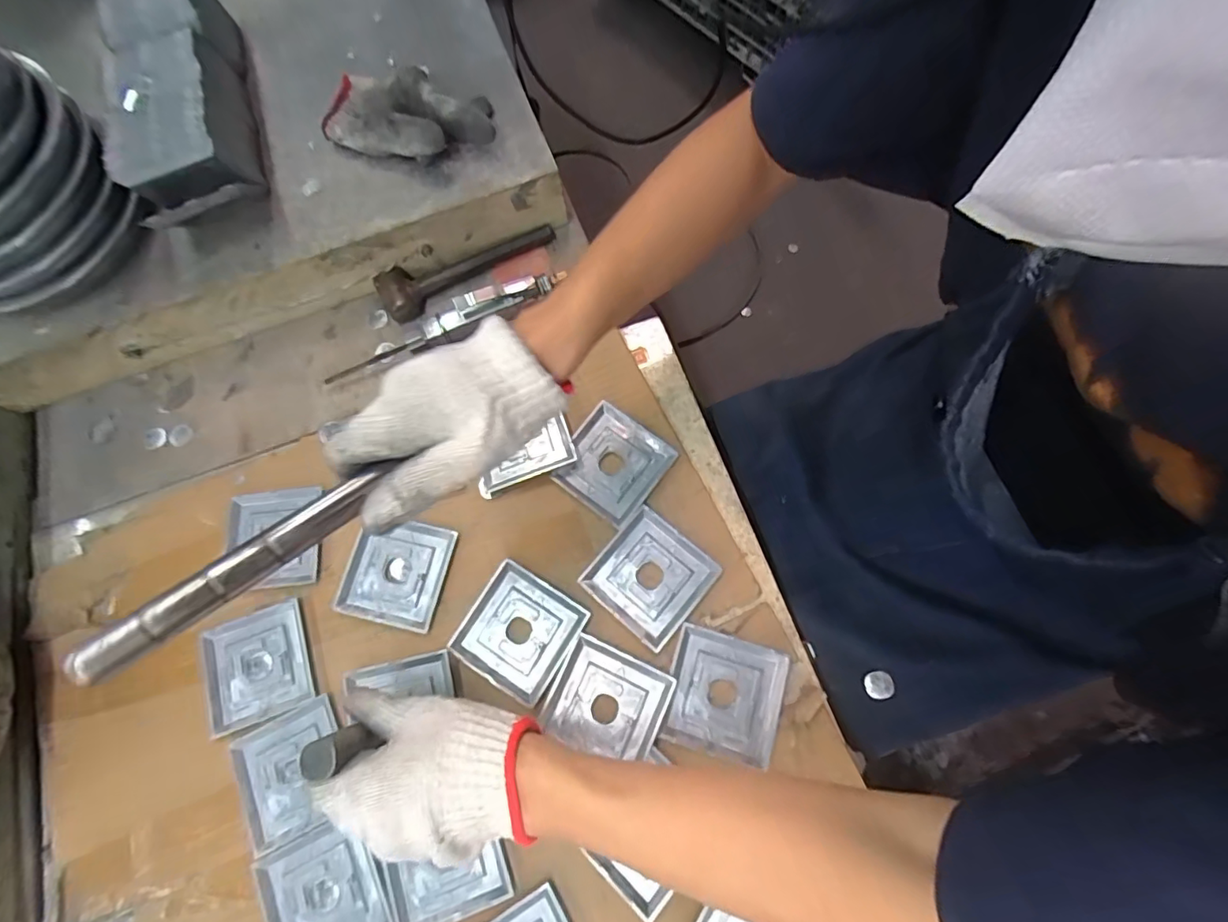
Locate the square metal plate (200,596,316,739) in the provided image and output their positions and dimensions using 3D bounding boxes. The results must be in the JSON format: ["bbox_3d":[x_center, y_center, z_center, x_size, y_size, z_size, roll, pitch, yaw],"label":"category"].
[{"bbox_3d":[-0.312,0.177,0.471,0.092,0.009,0.091,-22,73,-2],"label":"square metal plate"}]

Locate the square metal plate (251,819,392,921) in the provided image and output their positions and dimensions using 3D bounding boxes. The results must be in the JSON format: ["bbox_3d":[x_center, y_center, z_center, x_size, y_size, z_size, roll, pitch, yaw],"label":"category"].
[{"bbox_3d":[-0.226,0.335,0.417,0.086,0.004,0.091,-28,73,-4],"label":"square metal plate"}]

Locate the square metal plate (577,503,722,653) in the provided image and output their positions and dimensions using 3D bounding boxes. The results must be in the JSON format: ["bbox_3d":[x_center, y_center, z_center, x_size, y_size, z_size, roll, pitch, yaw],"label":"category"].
[{"bbox_3d":[0.031,0.099,0.467,0.090,0.007,0.090,39,80,14],"label":"square metal plate"}]

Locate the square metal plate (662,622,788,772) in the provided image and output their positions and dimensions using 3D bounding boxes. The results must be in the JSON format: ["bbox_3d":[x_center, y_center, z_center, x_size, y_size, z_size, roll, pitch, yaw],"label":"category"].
[{"bbox_3d":[0.089,0.189,0.436,0.088,0.007,0.089,15,75,9],"label":"square metal plate"}]

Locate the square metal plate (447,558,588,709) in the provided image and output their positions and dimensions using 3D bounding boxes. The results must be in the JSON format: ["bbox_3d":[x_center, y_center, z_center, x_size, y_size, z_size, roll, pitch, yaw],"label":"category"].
[{"bbox_3d":[-0.081,0.145,0.462,0.090,0.006,0.090,30,78,12],"label":"square metal plate"}]

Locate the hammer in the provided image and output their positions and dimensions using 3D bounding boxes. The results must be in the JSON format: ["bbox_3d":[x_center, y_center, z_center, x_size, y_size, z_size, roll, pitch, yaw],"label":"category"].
[{"bbox_3d":[-0.154,-0.209,0.566,0.192,0.033,0.046,-28,73,-4],"label":"hammer"}]

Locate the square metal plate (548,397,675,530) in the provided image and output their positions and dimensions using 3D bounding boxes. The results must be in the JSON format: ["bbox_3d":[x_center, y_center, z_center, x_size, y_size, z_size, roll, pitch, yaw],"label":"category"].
[{"bbox_3d":[-0.001,0.002,0.497,0.088,0.009,0.087,36,79,13],"label":"square metal plate"}]

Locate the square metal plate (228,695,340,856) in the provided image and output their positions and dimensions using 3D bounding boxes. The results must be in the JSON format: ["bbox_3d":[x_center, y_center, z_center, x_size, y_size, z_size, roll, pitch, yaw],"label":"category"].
[{"bbox_3d":[-0.266,0.256,0.443,0.087,0.004,0.090,-28,73,-4],"label":"square metal plate"}]

